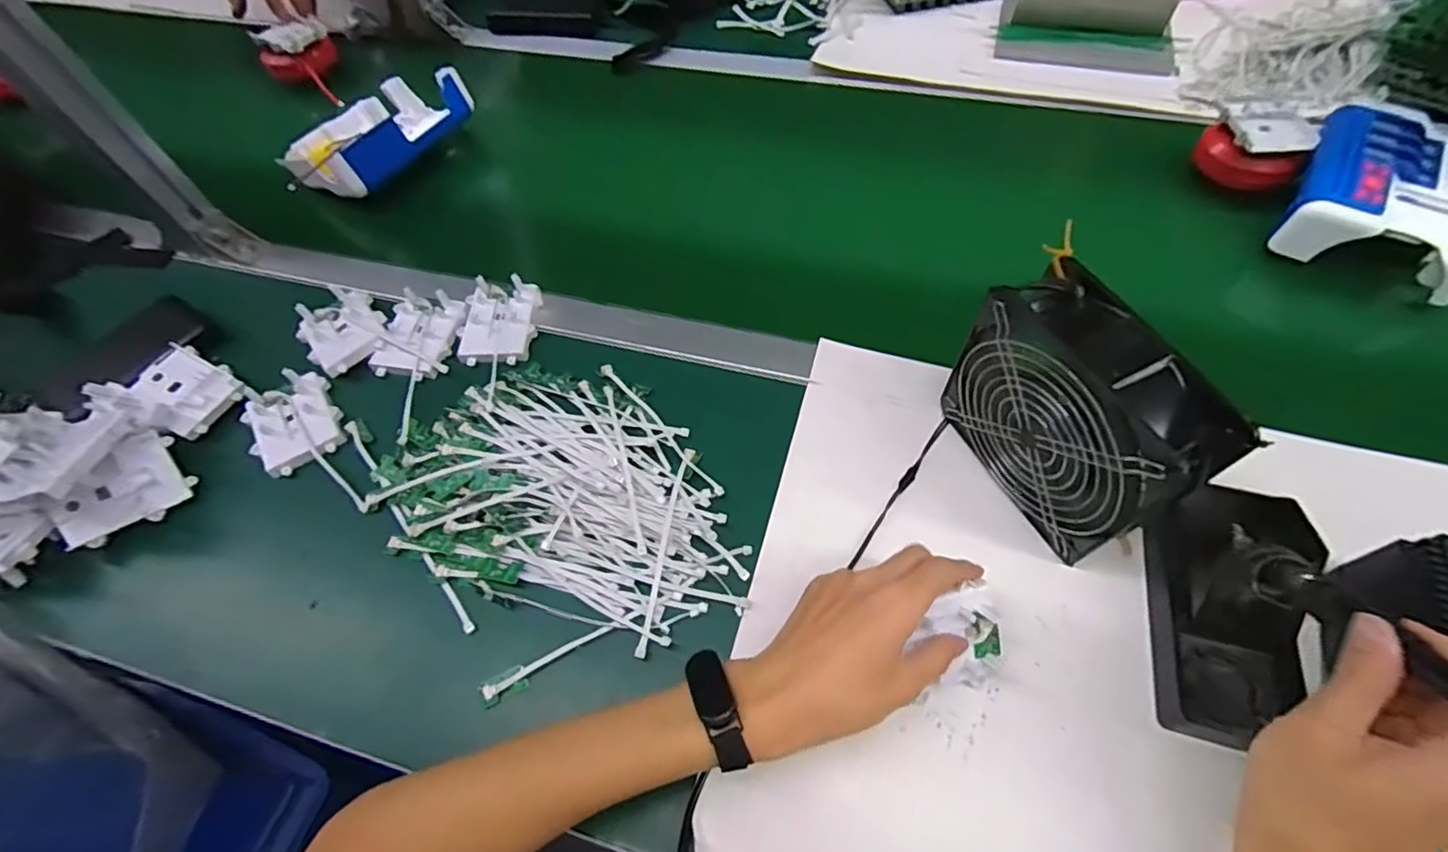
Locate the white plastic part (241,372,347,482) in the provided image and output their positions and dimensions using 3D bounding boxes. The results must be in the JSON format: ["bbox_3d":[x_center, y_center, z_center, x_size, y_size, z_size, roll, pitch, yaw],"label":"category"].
[{"bbox_3d":[-0.365,-0.004,0.518,0.067,0.022,0.077,-32,62,-15],"label":"white plastic part"}]

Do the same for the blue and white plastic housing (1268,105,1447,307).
[{"bbox_3d":[0.598,-0.206,0.553,0.136,0.056,0.168,30,66,20],"label":"blue and white plastic housing"}]

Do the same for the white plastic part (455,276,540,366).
[{"bbox_3d":[-0.208,-0.100,0.563,0.067,0.022,0.088,5,60,7],"label":"white plastic part"}]

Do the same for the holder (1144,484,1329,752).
[{"bbox_3d":[0.323,0.108,0.372,0.076,0.085,0.157,13,61,11],"label":"holder"}]

